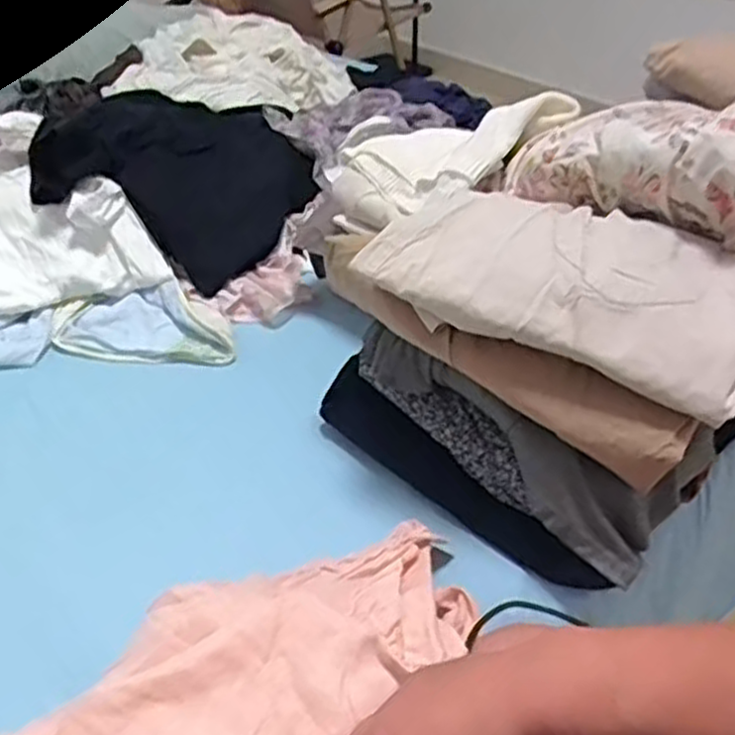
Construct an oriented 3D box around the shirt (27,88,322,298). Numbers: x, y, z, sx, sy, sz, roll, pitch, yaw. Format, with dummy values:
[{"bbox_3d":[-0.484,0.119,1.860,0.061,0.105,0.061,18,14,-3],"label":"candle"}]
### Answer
[{"bbox_3d":[-0.236,-0.282,1.047,0.271,0.171,0.326,15,41,18],"label":"shirt"}]

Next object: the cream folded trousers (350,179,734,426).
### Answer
[{"bbox_3d":[0.162,-0.080,0.628,0.308,0.059,0.185,19,43,23],"label":"cream folded trousers"}]

